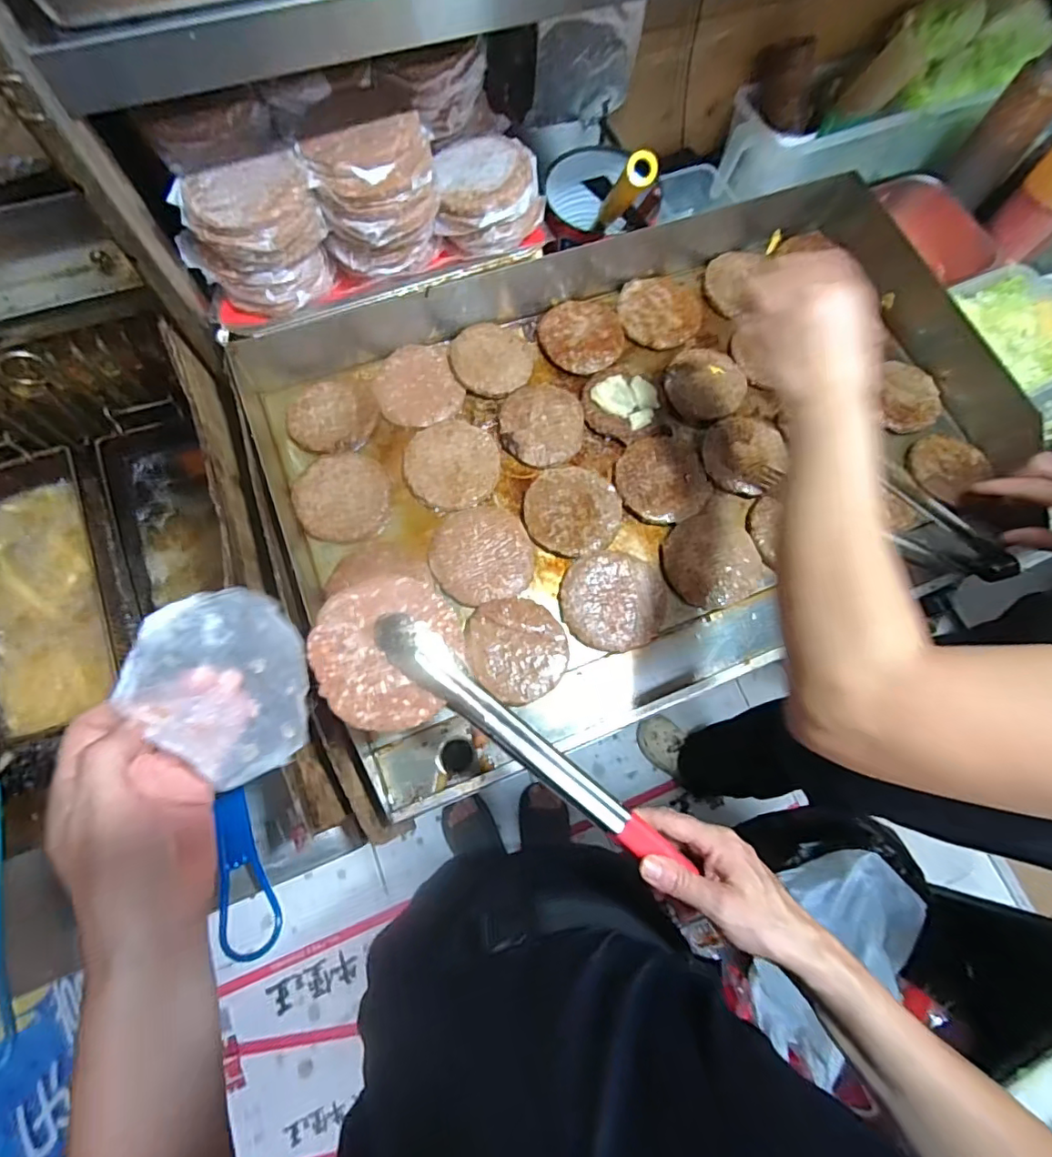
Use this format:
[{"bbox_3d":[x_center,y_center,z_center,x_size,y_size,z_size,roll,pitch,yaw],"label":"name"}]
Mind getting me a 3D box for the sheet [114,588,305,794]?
[{"bbox_3d":[-0.174,0.062,0.337,0.115,0.023,0.097,56,52,-23],"label":"sheet"}]

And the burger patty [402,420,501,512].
[{"bbox_3d":[-0.078,-0.121,0.582,0.097,0.006,0.098,-11,73,-7],"label":"burger patty"}]

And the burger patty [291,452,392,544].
[{"bbox_3d":[-0.187,-0.084,0.566,0.093,0.009,0.097,1,72,-3],"label":"burger patty"}]

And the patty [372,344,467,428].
[{"bbox_3d":[-0.120,-0.215,0.608,0.090,0.007,0.101,-22,75,-10],"label":"patty"}]

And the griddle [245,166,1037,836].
[{"bbox_3d":[0.116,-0.144,0.585,0.751,0.082,0.503,-21,75,-10],"label":"griddle"}]

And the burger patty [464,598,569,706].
[{"bbox_3d":[-0.009,0.066,0.529,0.090,0.009,0.099,1,72,-3],"label":"burger patty"}]

